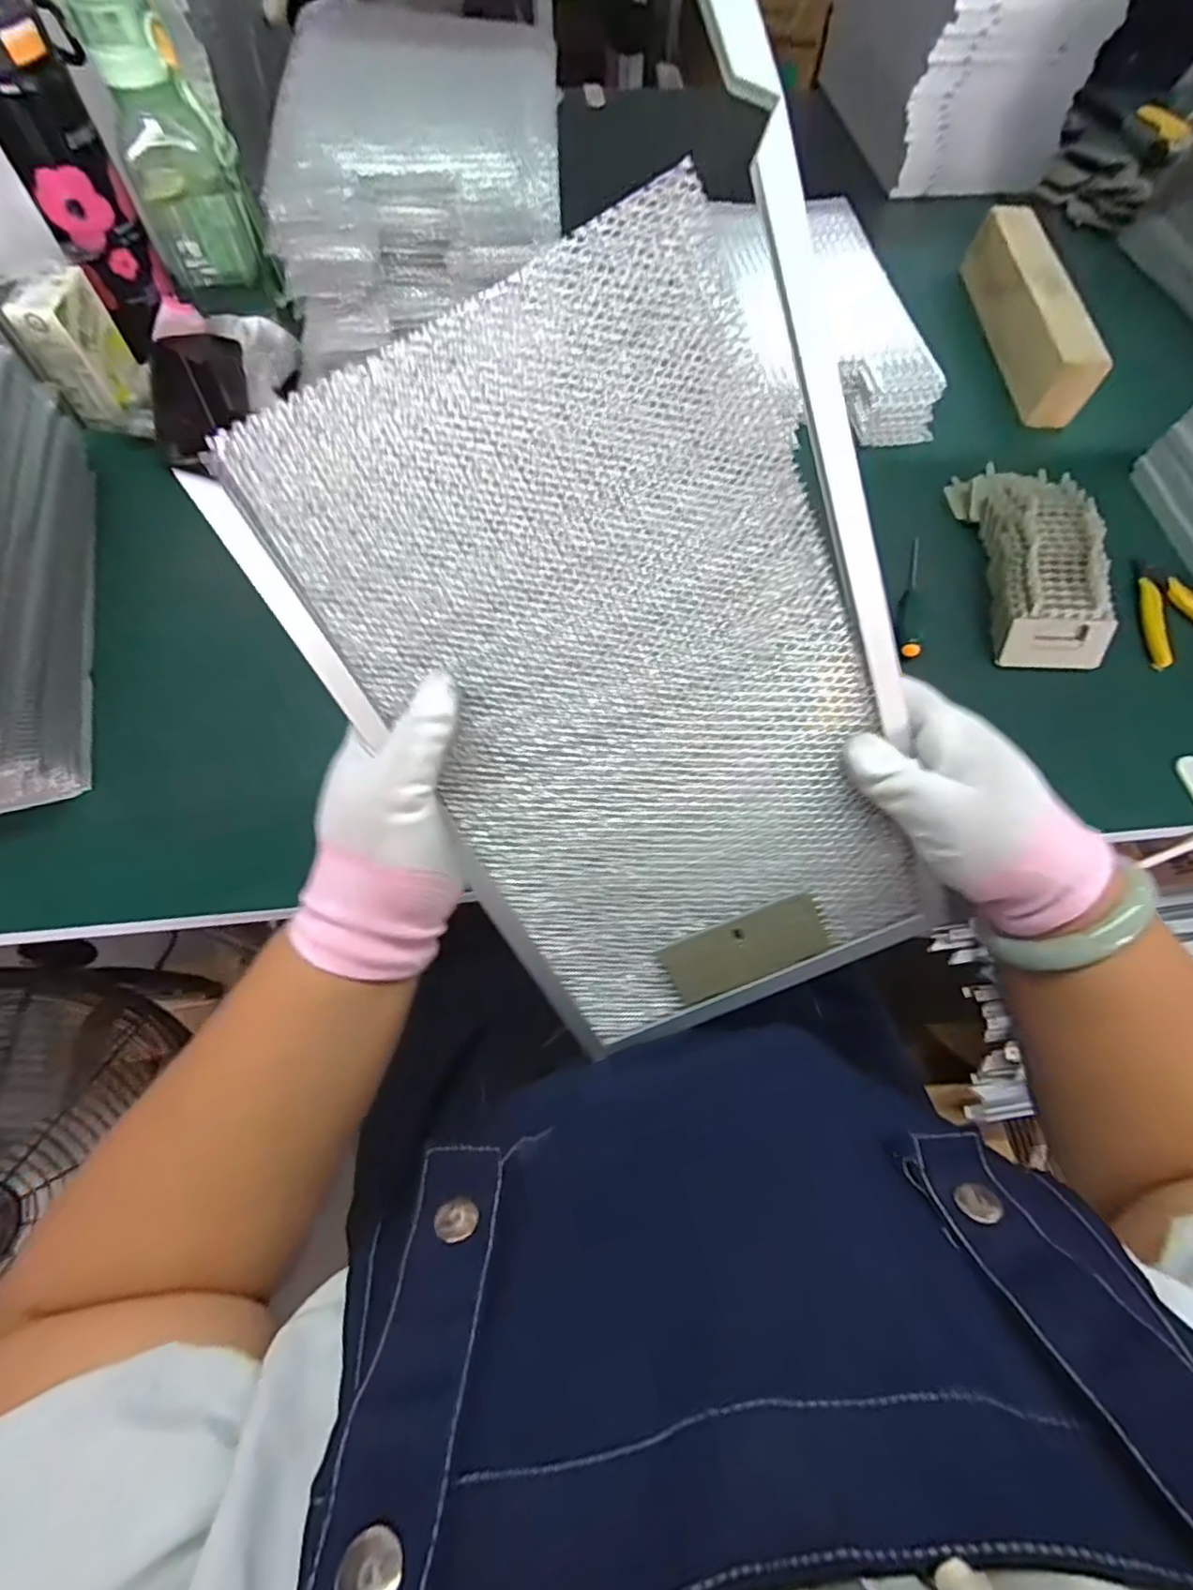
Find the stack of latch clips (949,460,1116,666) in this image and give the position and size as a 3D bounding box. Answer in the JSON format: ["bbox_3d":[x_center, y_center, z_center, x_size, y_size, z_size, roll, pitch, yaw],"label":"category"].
[{"bbox_3d":[0.384,-0.206,0.556,0.096,0.038,0.201,3,65,-2],"label":"stack of latch clips"}]

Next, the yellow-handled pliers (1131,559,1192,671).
[{"bbox_3d":[0.509,-0.165,0.563,0.073,0.020,0.113,-7,66,-6],"label":"yellow-handled pliers"}]

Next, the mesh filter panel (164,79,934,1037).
[{"bbox_3d":[0.021,-0.034,0.288,0.219,0.025,0.334,-23,111,8],"label":"mesh filter panel"}]

